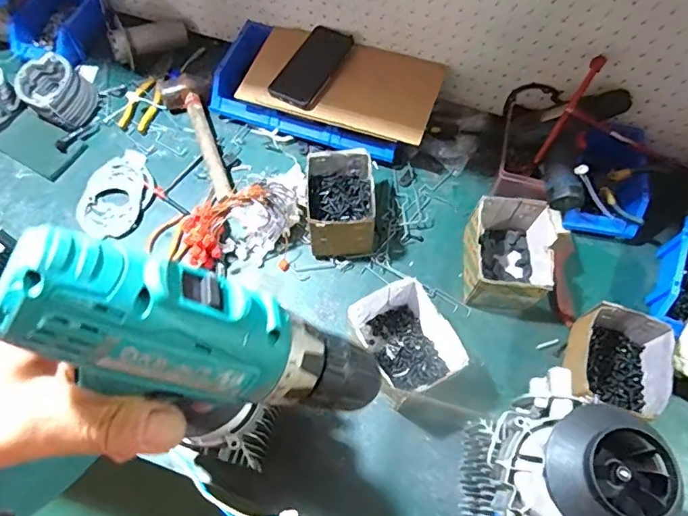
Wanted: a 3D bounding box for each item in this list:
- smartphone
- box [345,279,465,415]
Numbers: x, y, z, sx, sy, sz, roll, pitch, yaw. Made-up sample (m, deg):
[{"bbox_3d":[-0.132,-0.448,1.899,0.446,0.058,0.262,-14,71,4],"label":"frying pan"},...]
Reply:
[{"bbox_3d":[-0.051,-0.326,0.860,0.077,0.016,0.173,25,66,11],"label":"smartphone"},{"bbox_3d":[0.082,0.124,0.716,0.116,0.098,0.145,-23,66,-12],"label":"box"}]

